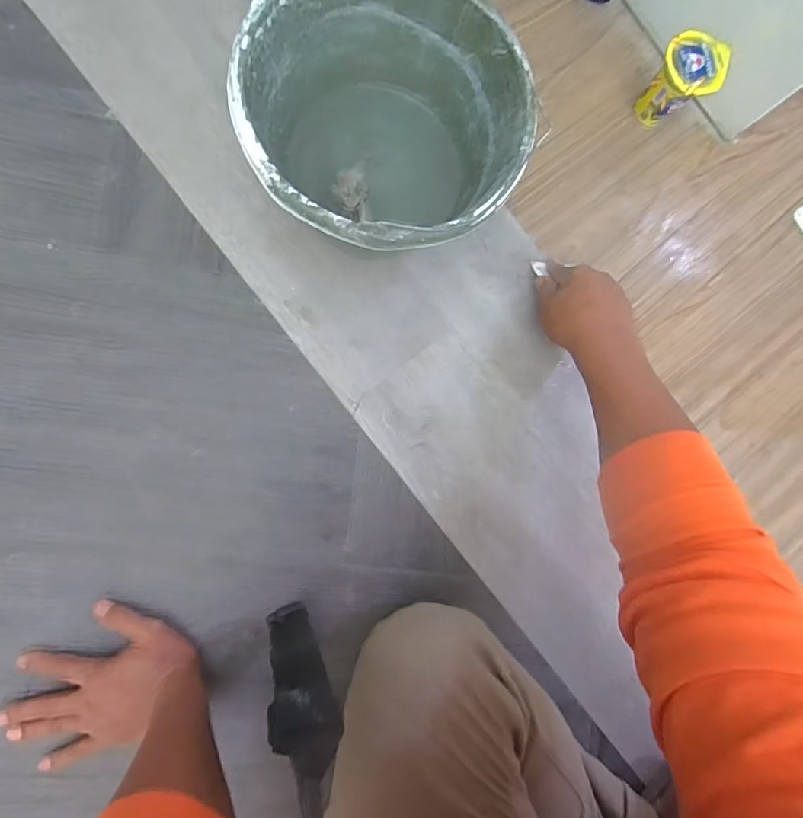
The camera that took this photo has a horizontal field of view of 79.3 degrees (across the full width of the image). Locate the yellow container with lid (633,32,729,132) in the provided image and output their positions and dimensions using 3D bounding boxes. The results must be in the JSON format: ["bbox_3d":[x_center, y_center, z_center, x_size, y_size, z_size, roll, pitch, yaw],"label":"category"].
[{"bbox_3d":[0.323,-0.384,0.581,0.068,0.097,0.062,0,87,-9],"label":"yellow container with lid"}]

